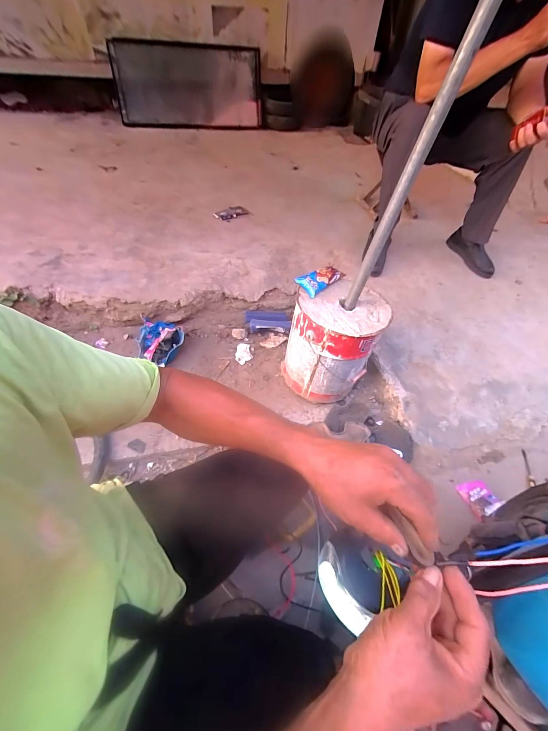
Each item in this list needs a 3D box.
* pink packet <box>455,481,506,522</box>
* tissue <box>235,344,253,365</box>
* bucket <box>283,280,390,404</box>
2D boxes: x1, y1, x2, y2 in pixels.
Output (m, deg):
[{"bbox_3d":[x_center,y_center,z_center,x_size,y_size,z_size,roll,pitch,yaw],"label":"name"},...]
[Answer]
[{"bbox_3d":[0.606,0.391,0.856,0.094,0.034,0.100,-9,50,-11],"label":"pink packet"},{"bbox_3d":[-0.127,-0.048,1.206,0.068,0.015,0.101,-11,51,-12],"label":"tissue"},{"bbox_3d":[0.201,-0.081,0.984,0.258,0.327,0.289,33,57,21],"label":"bucket"}]

